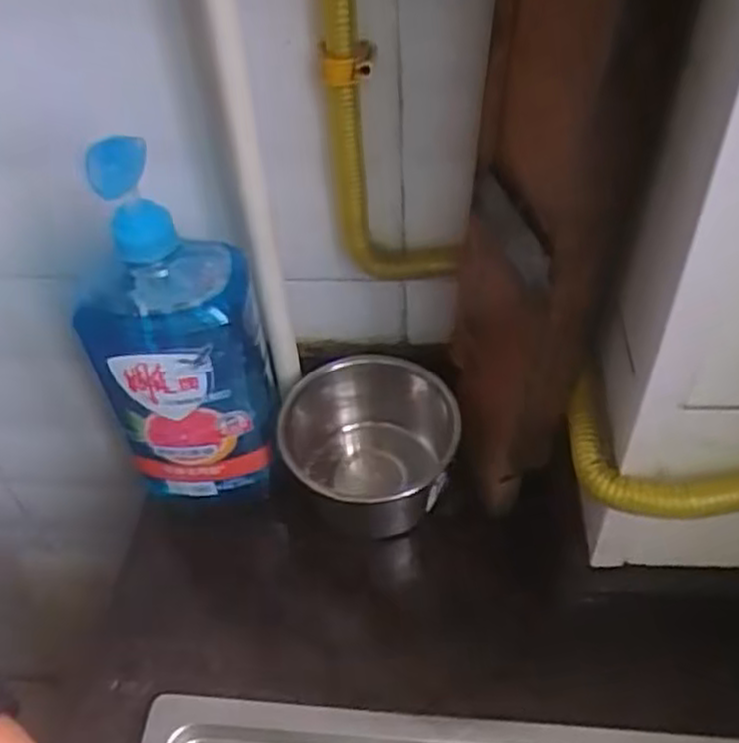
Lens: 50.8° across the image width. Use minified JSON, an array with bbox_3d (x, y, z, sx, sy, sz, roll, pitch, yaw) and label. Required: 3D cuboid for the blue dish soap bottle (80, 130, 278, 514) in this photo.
[{"bbox_3d":[-0.125,-0.015,0.507,0.107,0.274,0.058,-11,48,-5],"label":"blue dish soap bottle"}]

